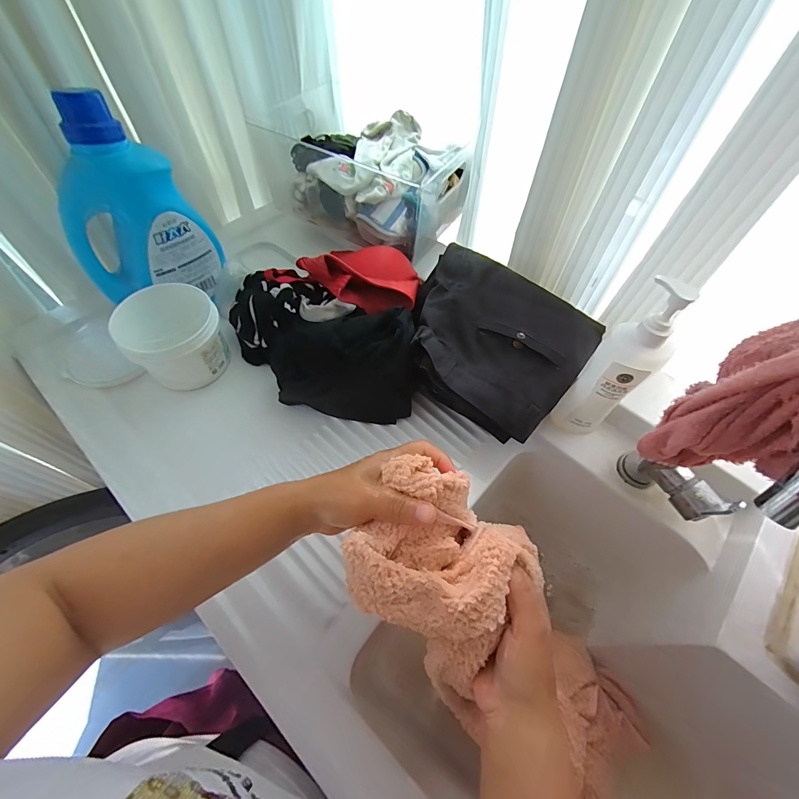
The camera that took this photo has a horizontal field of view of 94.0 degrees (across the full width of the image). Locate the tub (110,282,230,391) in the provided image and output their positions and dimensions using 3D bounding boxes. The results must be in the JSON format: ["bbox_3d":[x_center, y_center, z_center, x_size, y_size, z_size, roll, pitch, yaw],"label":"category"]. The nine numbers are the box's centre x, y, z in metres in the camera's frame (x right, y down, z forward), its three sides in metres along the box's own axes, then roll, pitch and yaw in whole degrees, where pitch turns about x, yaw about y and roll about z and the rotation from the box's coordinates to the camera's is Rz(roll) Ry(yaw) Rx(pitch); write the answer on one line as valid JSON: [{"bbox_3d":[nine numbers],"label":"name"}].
[{"bbox_3d":[-0.318,-0.090,0.530,0.121,0.108,0.119,1,59,-1],"label":"tub"}]

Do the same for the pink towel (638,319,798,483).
[{"bbox_3d":[0.278,0.002,0.263,0.118,0.161,0.100,29,63,15],"label":"pink towel"}]

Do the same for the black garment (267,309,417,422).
[{"bbox_3d":[-0.072,-0.049,0.504,0.193,0.102,0.111,-6,59,-5],"label":"black garment"}]

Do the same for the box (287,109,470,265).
[{"bbox_3d":[-0.051,-0.390,0.681,0.309,0.133,0.224,27,62,14],"label":"box"}]

